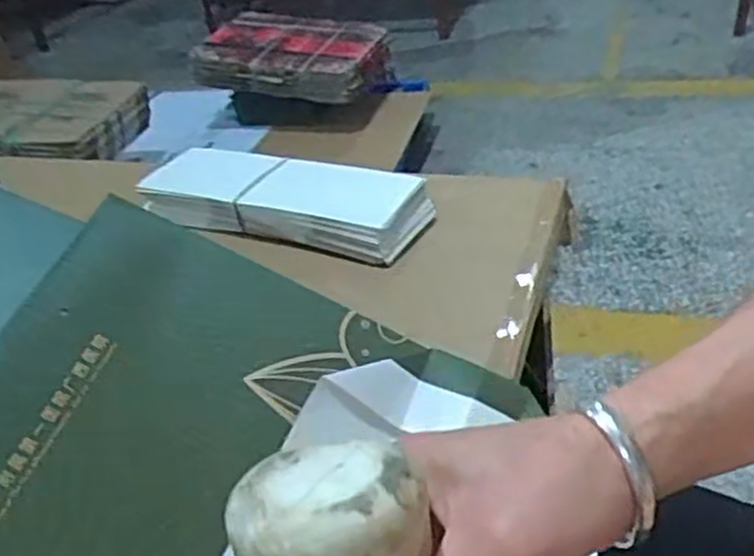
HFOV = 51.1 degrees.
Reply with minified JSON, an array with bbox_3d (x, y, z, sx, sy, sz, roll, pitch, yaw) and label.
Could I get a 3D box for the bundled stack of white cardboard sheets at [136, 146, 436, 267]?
[{"bbox_3d":[-0.088,-0.077,0.751,0.280,0.047,0.097,12,38,27],"label":"bundled stack of white cardboard sheets"}]

